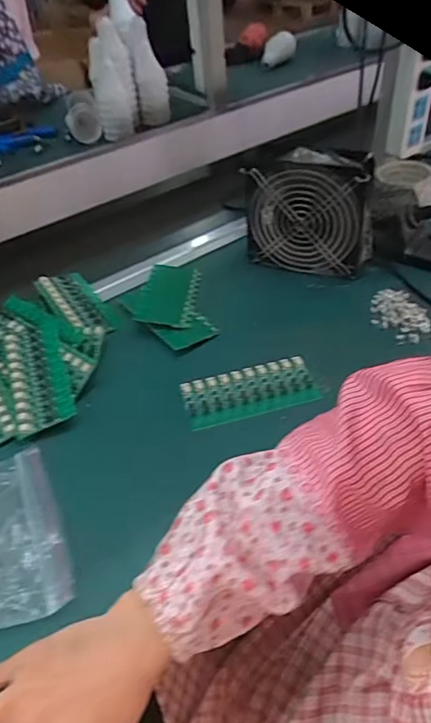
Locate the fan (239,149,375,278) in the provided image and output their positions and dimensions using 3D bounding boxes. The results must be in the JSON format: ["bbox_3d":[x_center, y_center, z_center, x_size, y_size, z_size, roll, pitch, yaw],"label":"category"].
[{"bbox_3d":[0.116,-0.186,0.650,0.154,0.154,0.044,10,46,17],"label":"fan"}]

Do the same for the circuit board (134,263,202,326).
[{"bbox_3d":[-0.057,-0.088,0.662,0.067,0.008,0.138,12,38,-1],"label":"circuit board"}]

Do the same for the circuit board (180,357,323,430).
[{"bbox_3d":[0.036,0.031,0.539,0.135,0.011,0.059,-14,44,-7],"label":"circuit board"}]

